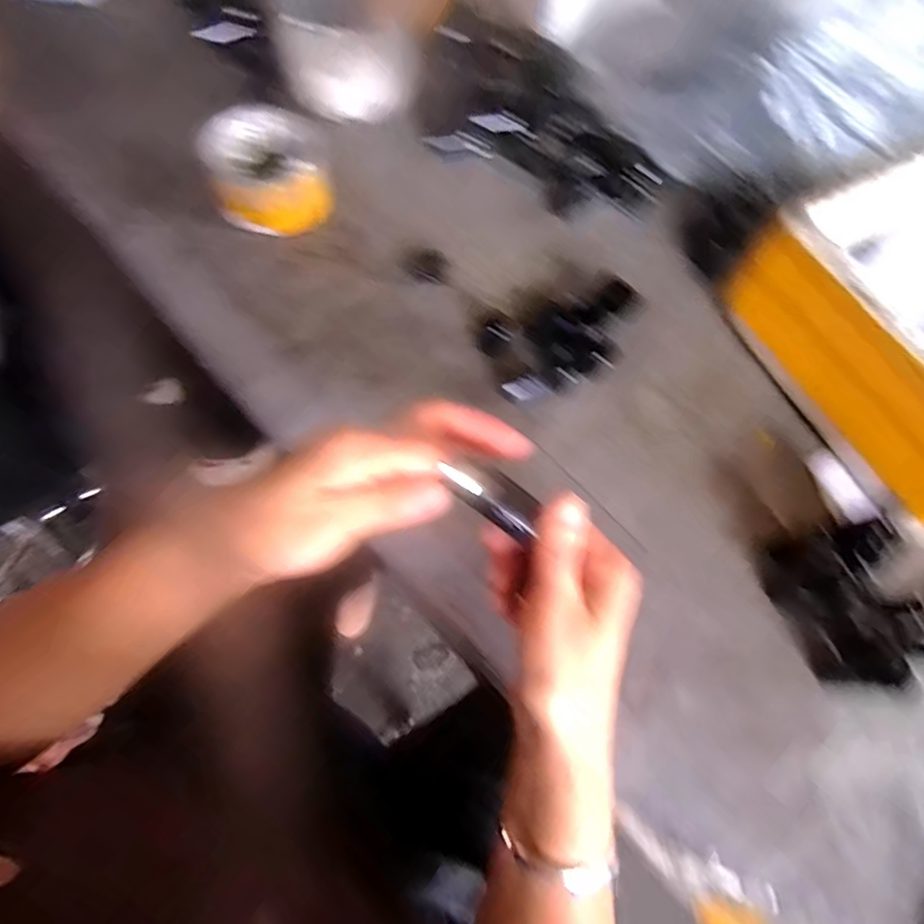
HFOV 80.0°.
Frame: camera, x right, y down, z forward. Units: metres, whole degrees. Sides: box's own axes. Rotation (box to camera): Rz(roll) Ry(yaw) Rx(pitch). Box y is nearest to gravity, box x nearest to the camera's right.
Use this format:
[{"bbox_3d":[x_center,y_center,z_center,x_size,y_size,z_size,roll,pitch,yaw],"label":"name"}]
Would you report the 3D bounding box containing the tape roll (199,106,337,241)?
[{"bbox_3d":[-0.154,-0.233,0.449,0.092,0.054,0.093,1,72,-2],"label":"tape roll"}]

